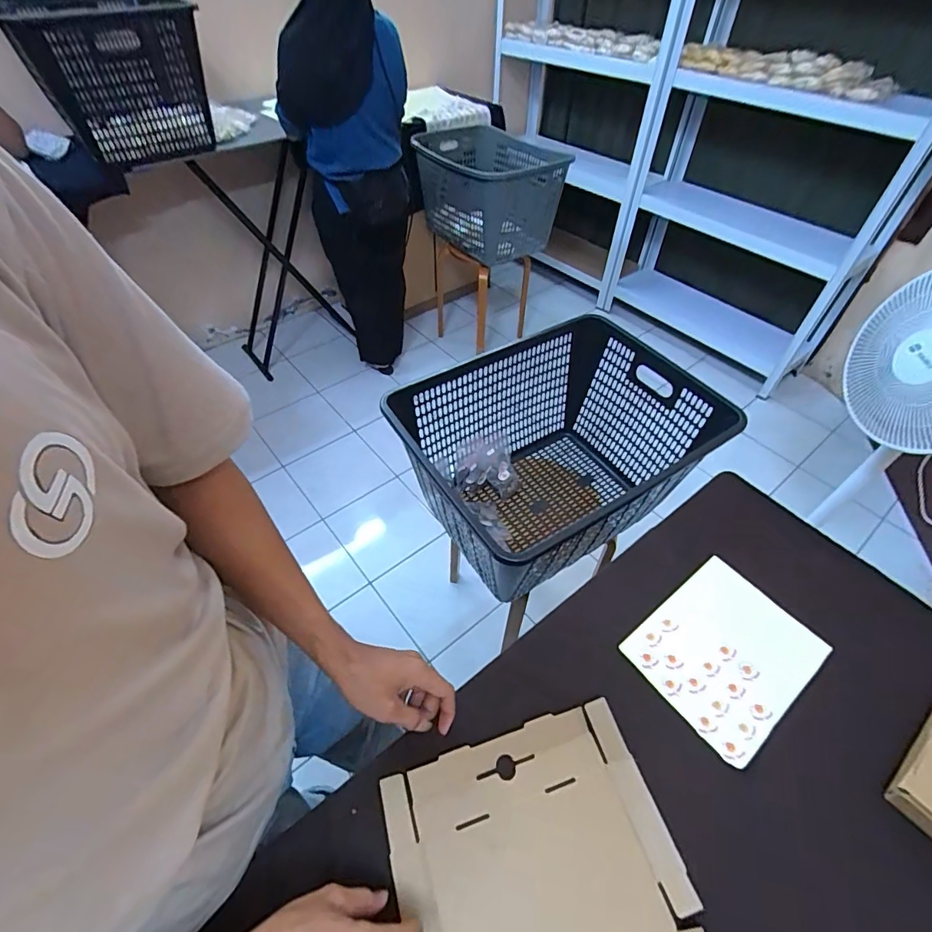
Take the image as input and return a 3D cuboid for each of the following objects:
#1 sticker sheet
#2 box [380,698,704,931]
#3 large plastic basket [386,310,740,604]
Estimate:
[{"bbox_3d":[0.314,0.223,0.573,0.200,0.011,0.162,-31,56,-24],"label":"sticker sheet"},{"bbox_3d":[0.078,0.398,0.419,0.247,0.027,0.286,-14,51,-12],"label":"box"},{"bbox_3d":[0.191,-0.014,0.985,0.518,0.312,0.419,-24,54,-20],"label":"large plastic basket"}]

